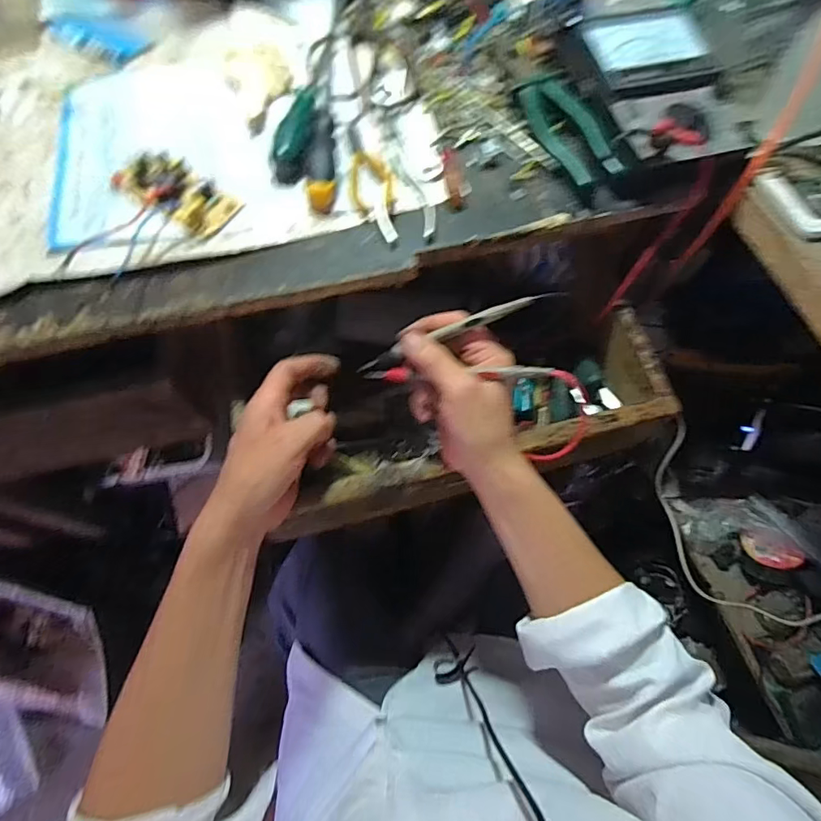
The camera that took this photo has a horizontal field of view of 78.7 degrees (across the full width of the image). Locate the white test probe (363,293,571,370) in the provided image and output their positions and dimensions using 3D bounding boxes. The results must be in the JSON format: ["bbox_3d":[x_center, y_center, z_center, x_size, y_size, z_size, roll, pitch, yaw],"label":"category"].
[{"bbox_3d":[0.034,-0.063,0.391,0.167,0.007,0.013,-20,72,17],"label":"white test probe"}]

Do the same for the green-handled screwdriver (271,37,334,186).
[{"bbox_3d":[-0.092,-0.279,0.453,0.026,0.019,0.170,12,67,3],"label":"green-handled screwdriver"}]

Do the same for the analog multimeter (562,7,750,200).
[{"bbox_3d":[0.217,-0.276,0.449,0.122,0.050,0.178,-13,71,-7],"label":"analog multimeter"}]

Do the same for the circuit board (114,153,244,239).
[{"bbox_3d":[-0.201,-0.188,0.428,0.105,0.016,0.053,35,70,12],"label":"circuit board"}]

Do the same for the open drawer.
[{"bbox_3d":[0.055,-0.002,0.509,0.364,0.110,0.191,-15,69,-8],"label":"open drawer"}]

